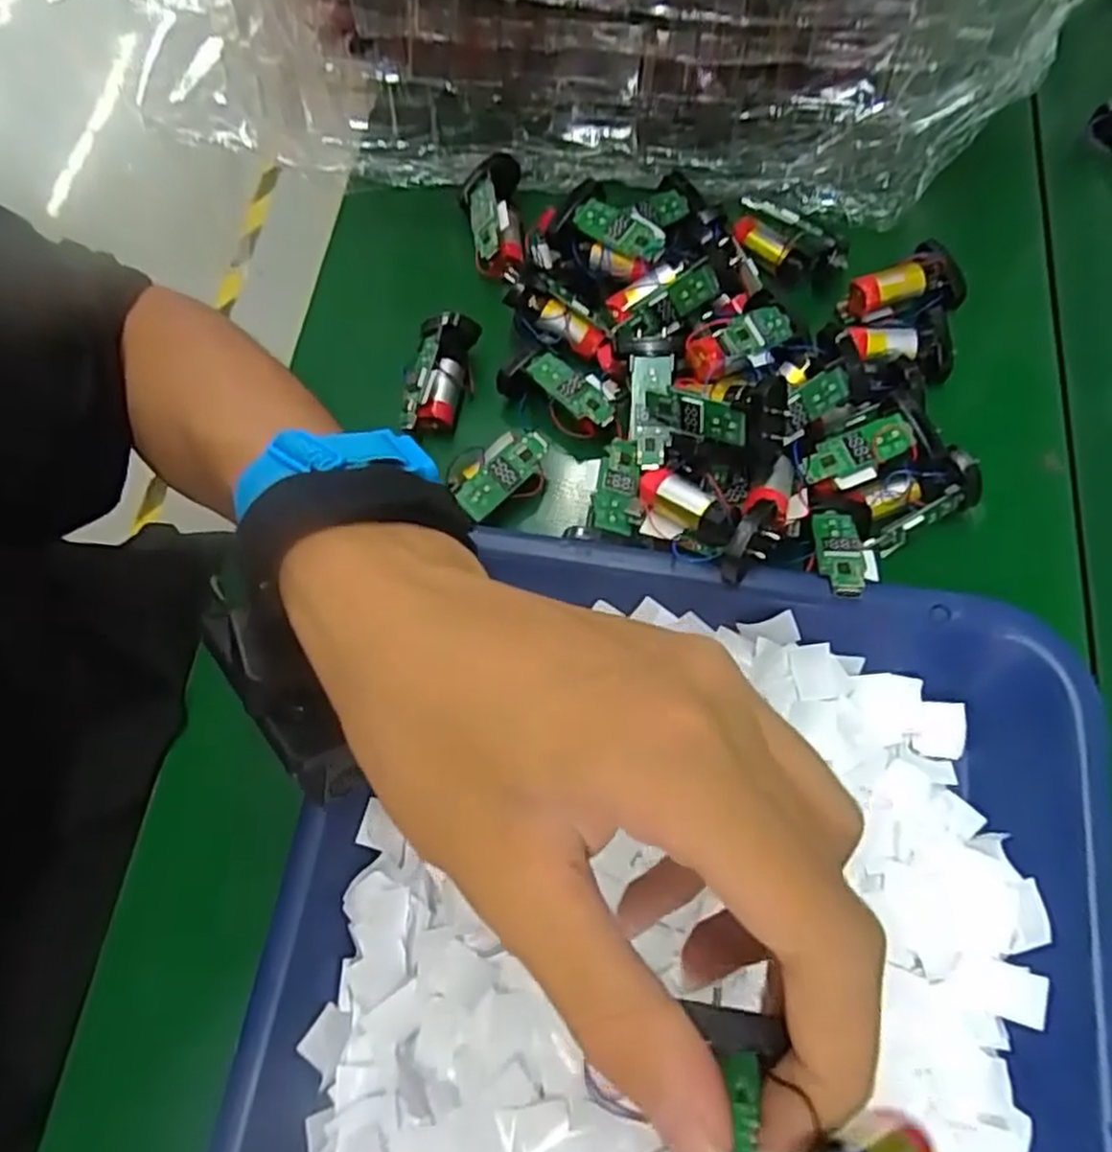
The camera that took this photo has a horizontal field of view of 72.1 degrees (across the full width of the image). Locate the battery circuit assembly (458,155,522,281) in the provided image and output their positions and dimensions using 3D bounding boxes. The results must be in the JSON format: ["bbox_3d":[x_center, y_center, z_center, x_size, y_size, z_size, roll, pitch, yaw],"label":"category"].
[{"bbox_3d":[-0.028,-0.164,0.350,0.027,0.019,0.058,-8,69,2],"label":"battery circuit assembly"}]

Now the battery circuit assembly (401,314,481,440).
[{"bbox_3d":[-0.051,-0.085,0.323,0.023,0.019,0.050,16,87,5],"label":"battery circuit assembly"}]

